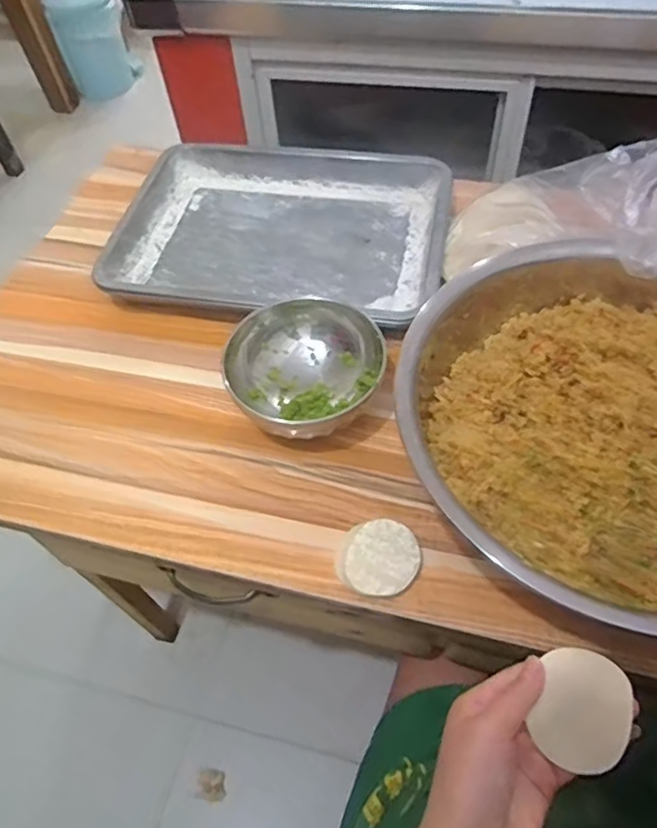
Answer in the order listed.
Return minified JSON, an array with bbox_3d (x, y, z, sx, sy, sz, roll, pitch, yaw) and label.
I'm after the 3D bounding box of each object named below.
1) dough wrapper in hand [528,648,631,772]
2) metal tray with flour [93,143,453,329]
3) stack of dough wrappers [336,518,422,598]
[{"bbox_3d":[0.150,0.172,0.349,0.047,0.008,0.063,12,73,26],"label":"dough wrapper in hand"},{"bbox_3d":[-0.056,-0.224,0.734,0.392,0.042,0.304,5,55,7],"label":"metal tray with flour"},{"bbox_3d":[0.041,0.119,0.499,0.066,0.014,0.065,36,64,25],"label":"stack of dough wrappers"}]

